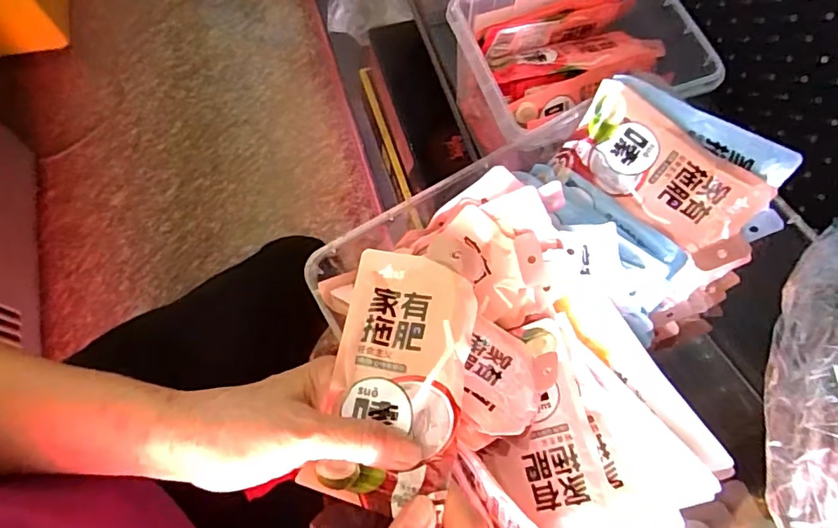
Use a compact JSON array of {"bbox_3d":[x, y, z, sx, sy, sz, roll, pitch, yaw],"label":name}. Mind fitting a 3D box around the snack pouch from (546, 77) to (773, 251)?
[{"bbox_3d":[0.174,-0.065,0.379,0.134,0.072,0.011,41,42,14],"label":"snack pouch"}]

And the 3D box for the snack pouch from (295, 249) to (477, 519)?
[{"bbox_3d":[-0.011,0.057,0.274,0.069,0.017,0.132,10,69,2],"label":"snack pouch"}]

